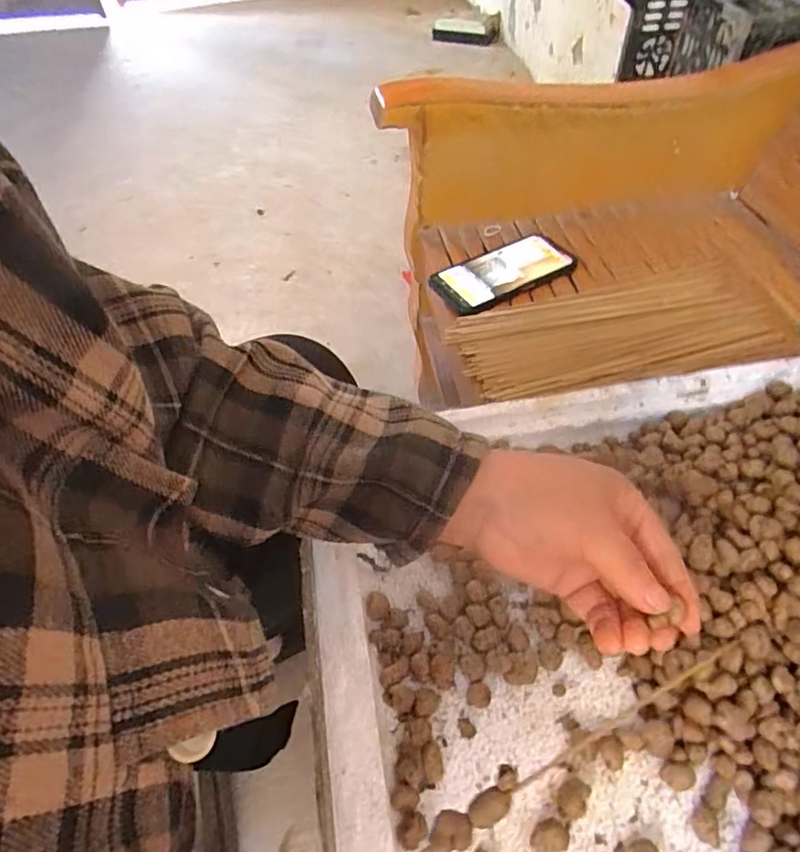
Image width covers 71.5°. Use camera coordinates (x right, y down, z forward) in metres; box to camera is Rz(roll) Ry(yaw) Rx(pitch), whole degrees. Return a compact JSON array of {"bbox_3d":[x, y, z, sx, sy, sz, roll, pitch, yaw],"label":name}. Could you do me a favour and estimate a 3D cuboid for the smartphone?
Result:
[{"bbox_3d":[0.119,-0.178,0.638,0.158,0.009,0.076,-27,57,-16],"label":"smartphone"}]

